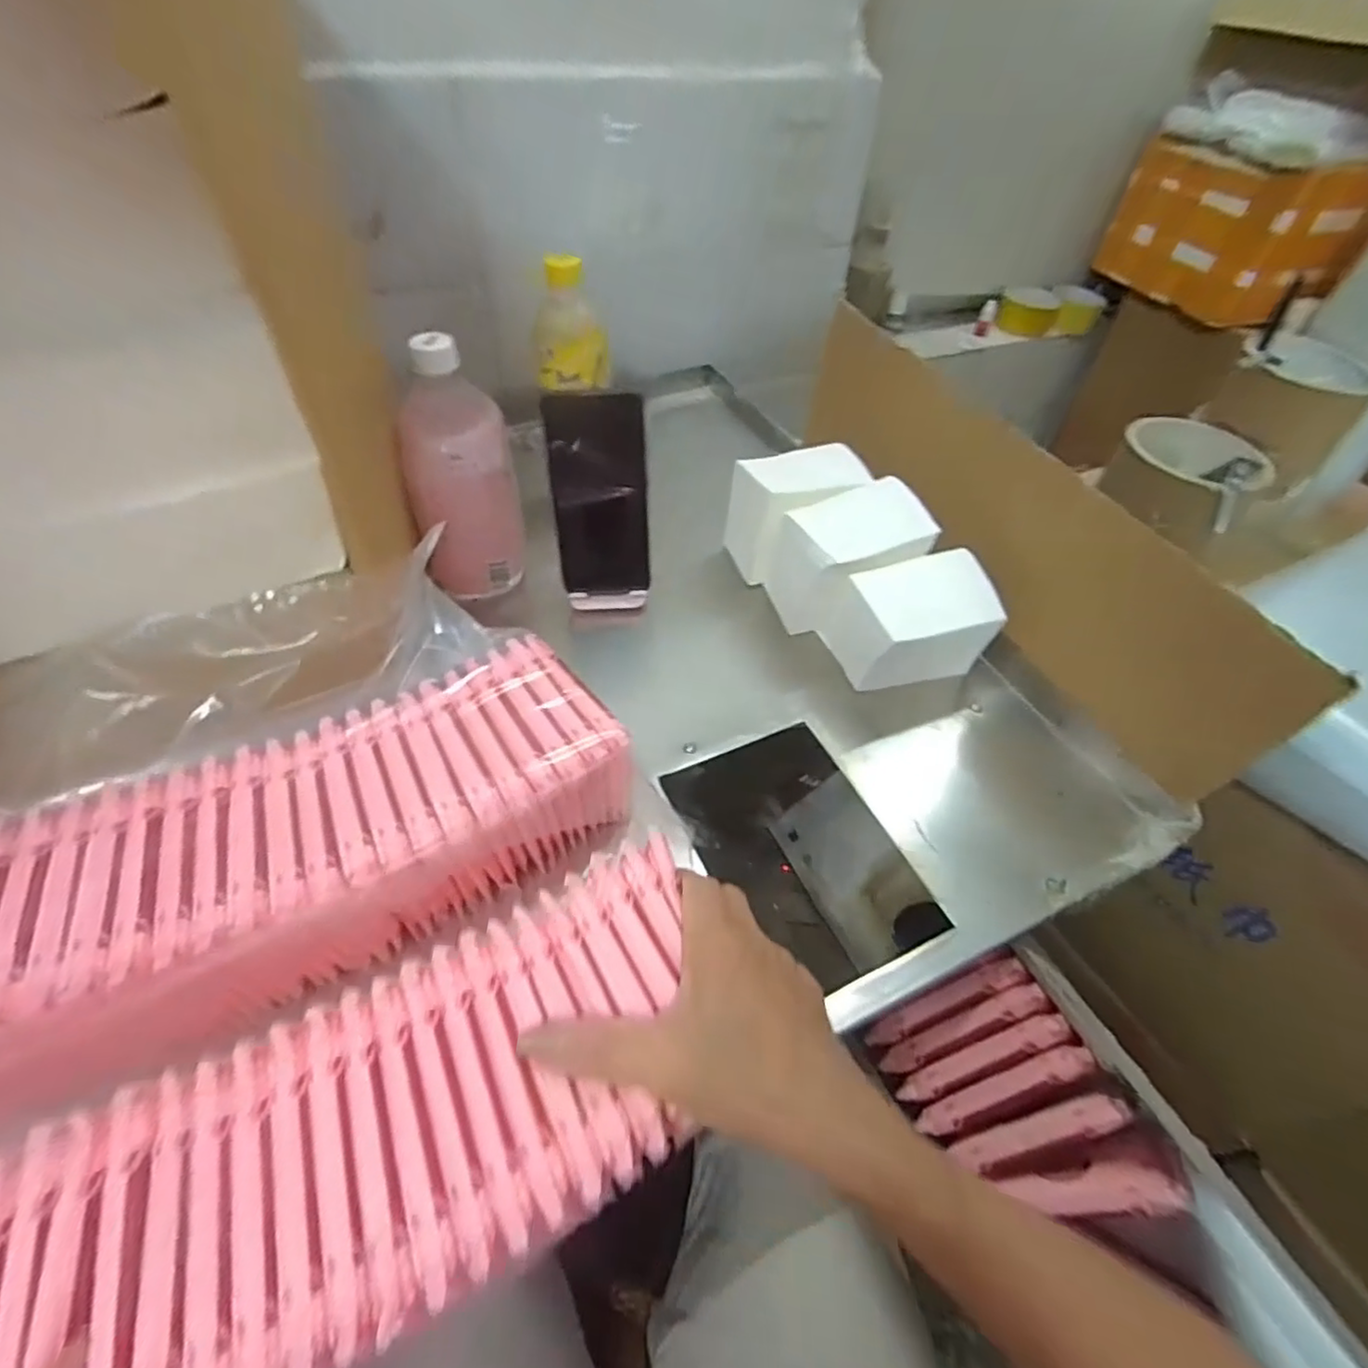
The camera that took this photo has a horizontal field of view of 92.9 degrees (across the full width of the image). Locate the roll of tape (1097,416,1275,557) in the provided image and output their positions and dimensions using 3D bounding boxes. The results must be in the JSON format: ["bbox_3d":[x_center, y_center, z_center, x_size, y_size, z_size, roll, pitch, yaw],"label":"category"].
[{"bbox_3d":[0.393,-0.164,0.507,0.123,0.049,0.103,-32,58,-27],"label":"roll of tape"}]

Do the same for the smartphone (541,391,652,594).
[{"bbox_3d":[-0.067,-0.148,0.527,0.074,0.163,0.009,-4,38,-5],"label":"smartphone"}]

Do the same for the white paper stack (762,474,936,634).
[{"bbox_3d":[0.136,-0.097,0.543,0.113,0.108,0.086,-15,52,-16],"label":"white paper stack"}]

